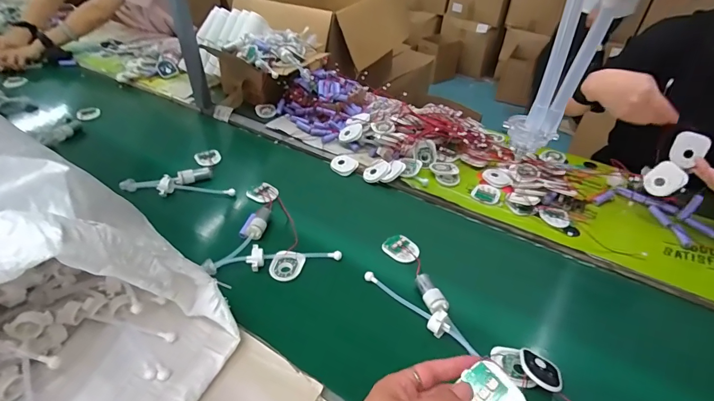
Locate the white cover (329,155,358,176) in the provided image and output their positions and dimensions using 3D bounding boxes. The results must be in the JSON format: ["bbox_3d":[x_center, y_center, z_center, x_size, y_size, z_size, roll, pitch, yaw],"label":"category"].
[{"bbox_3d":[-0.029,-0.076,0.830,0.060,0.010,0.050,31,62,28],"label":"white cover"}]

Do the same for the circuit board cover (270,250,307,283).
[{"bbox_3d":[-0.108,0.099,0.582,0.048,0.011,0.048,7,40,6],"label":"circuit board cover"}]

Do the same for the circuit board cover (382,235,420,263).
[{"bbox_3d":[0.072,0.077,0.621,0.061,0.010,0.045,26,45,26],"label":"circuit board cover"}]

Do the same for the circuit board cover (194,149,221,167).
[{"bbox_3d":[-0.323,-0.093,0.832,0.051,0.017,0.047,-26,45,-30],"label":"circuit board cover"}]

